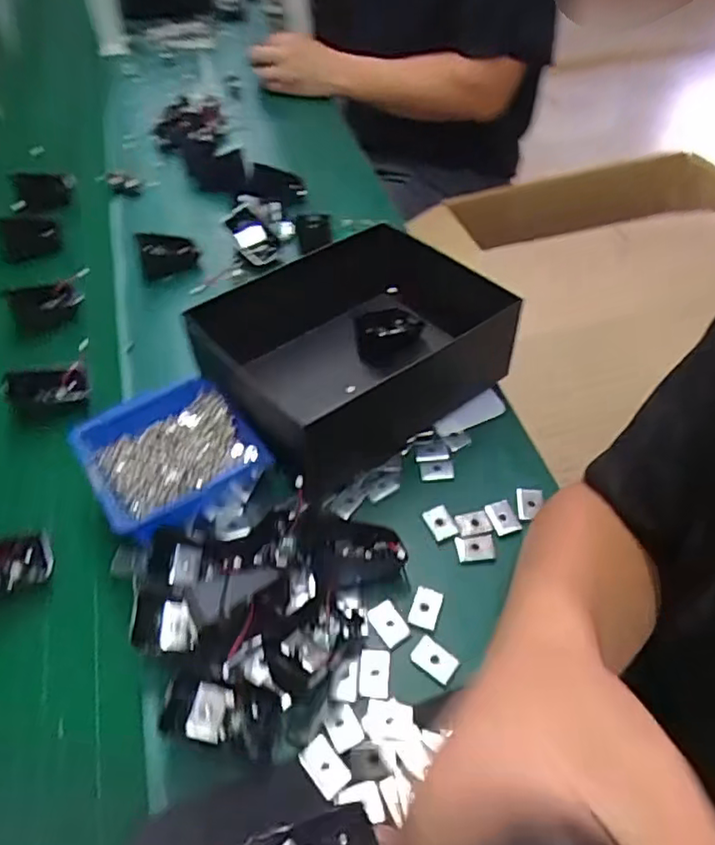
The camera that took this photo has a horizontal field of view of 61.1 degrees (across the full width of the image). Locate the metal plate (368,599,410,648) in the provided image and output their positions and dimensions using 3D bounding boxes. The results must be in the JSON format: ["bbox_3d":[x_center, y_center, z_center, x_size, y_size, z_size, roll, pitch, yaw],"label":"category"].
[{"bbox_3d":[0.022,0.142,0.430,0.020,0.004,0.031,-34,53,-10],"label":"metal plate"}]

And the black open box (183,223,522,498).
[{"bbox_3d":[-0.011,-0.071,0.536,0.225,0.090,0.175,-27,55,-20],"label":"black open box"}]

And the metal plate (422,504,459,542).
[{"bbox_3d":[0.066,0.080,0.482,0.019,0.004,0.029,-17,52,-13],"label":"metal plate"}]

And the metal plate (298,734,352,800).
[{"bbox_3d":[-0.020,0.209,0.369,0.020,0.004,0.032,-37,66,-20],"label":"metal plate"}]

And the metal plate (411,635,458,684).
[{"bbox_3d":[0.053,0.161,0.413,0.029,0.004,0.020,31,57,23],"label":"metal plate"}]

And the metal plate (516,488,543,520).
[{"bbox_3d":[0.141,0.066,0.491,0.022,0.004,0.029,3,51,3],"label":"metal plate"}]

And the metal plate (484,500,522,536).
[{"bbox_3d":[0.117,0.075,0.483,0.021,0.004,0.028,-14,52,-11],"label":"metal plate"}]

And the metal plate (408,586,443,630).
[{"bbox_3d":[0.049,0.133,0.438,0.020,0.004,0.030,14,52,12],"label":"metal plate"}]

